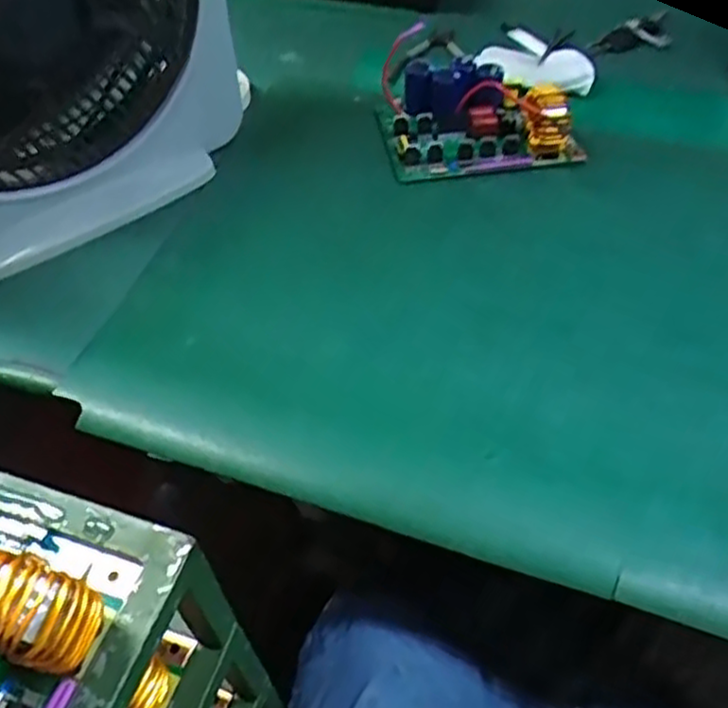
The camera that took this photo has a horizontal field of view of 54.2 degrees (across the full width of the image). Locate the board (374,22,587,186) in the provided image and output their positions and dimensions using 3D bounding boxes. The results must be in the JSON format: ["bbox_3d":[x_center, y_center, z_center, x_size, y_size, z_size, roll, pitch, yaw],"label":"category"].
[{"bbox_3d":[0.122,-0.257,0.740,0.191,0.103,0.119,-9,52,-6],"label":"board"}]

